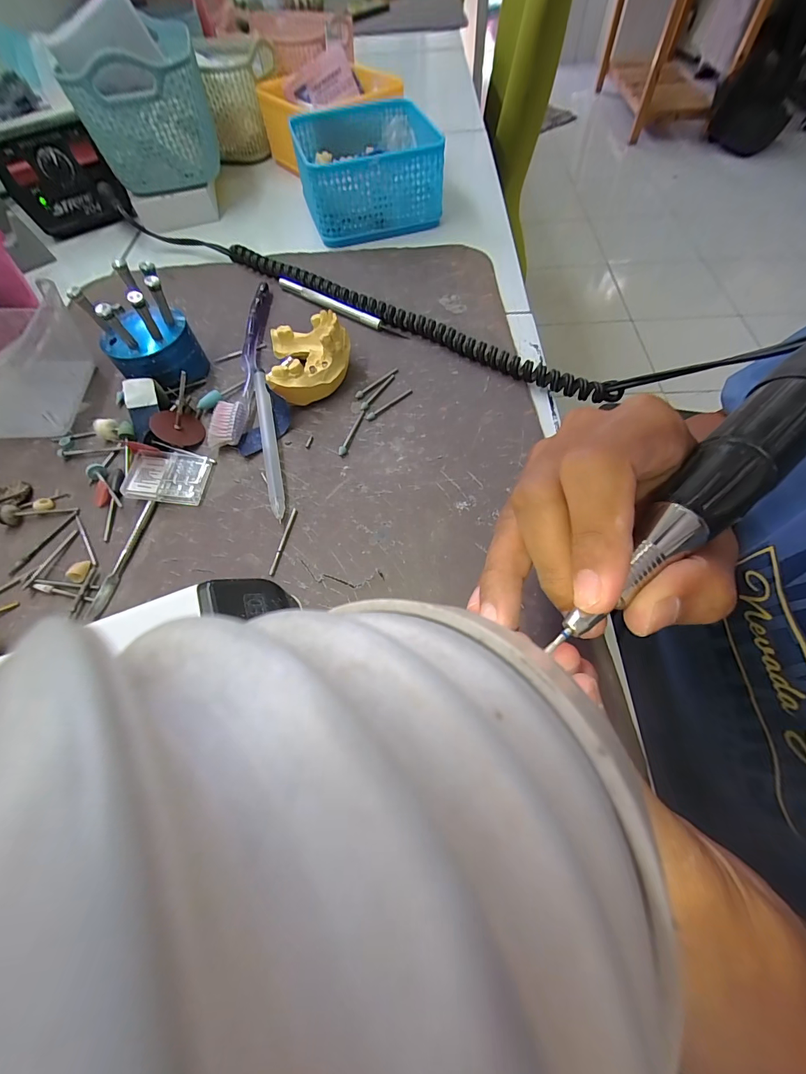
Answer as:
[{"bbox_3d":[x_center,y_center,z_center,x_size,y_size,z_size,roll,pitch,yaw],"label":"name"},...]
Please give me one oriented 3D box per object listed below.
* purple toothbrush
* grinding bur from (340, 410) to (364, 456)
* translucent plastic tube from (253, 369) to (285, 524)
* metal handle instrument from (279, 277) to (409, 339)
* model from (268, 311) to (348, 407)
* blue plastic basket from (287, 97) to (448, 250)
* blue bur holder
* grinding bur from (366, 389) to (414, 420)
[{"bbox_3d":[-0.119,-0.141,0.304,0.019,0.013,0.183,-1,61,2],"label":"purple toothbrush"},{"bbox_3d":[-0.034,-0.072,0.268,0.005,0.004,0.042,16,63,11],"label":"grinding bur"},{"bbox_3d":[-0.089,-0.065,0.260,0.010,0.014,0.122,-13,62,-5],"label":"translucent plastic tube"},{"bbox_3d":[-0.055,-0.197,0.334,0.135,0.008,0.008,31,67,18],"label":"metal handle instrument"},{"bbox_3d":[-0.066,-0.130,0.282,0.058,0.037,0.072,-10,62,-3],"label":"model"},{"bbox_3d":[-0.039,-0.378,0.405,0.131,0.062,0.143,-14,62,-5],"label":"blue plastic basket"},{"bbox_3d":[-0.178,-0.141,0.274,0.058,0.071,0.055,-37,66,-16],"label":"blue bur holder"},{"bbox_3d":[-0.010,-0.095,0.279,0.042,0.004,0.005,-40,67,-18],"label":"grinding bur"}]

